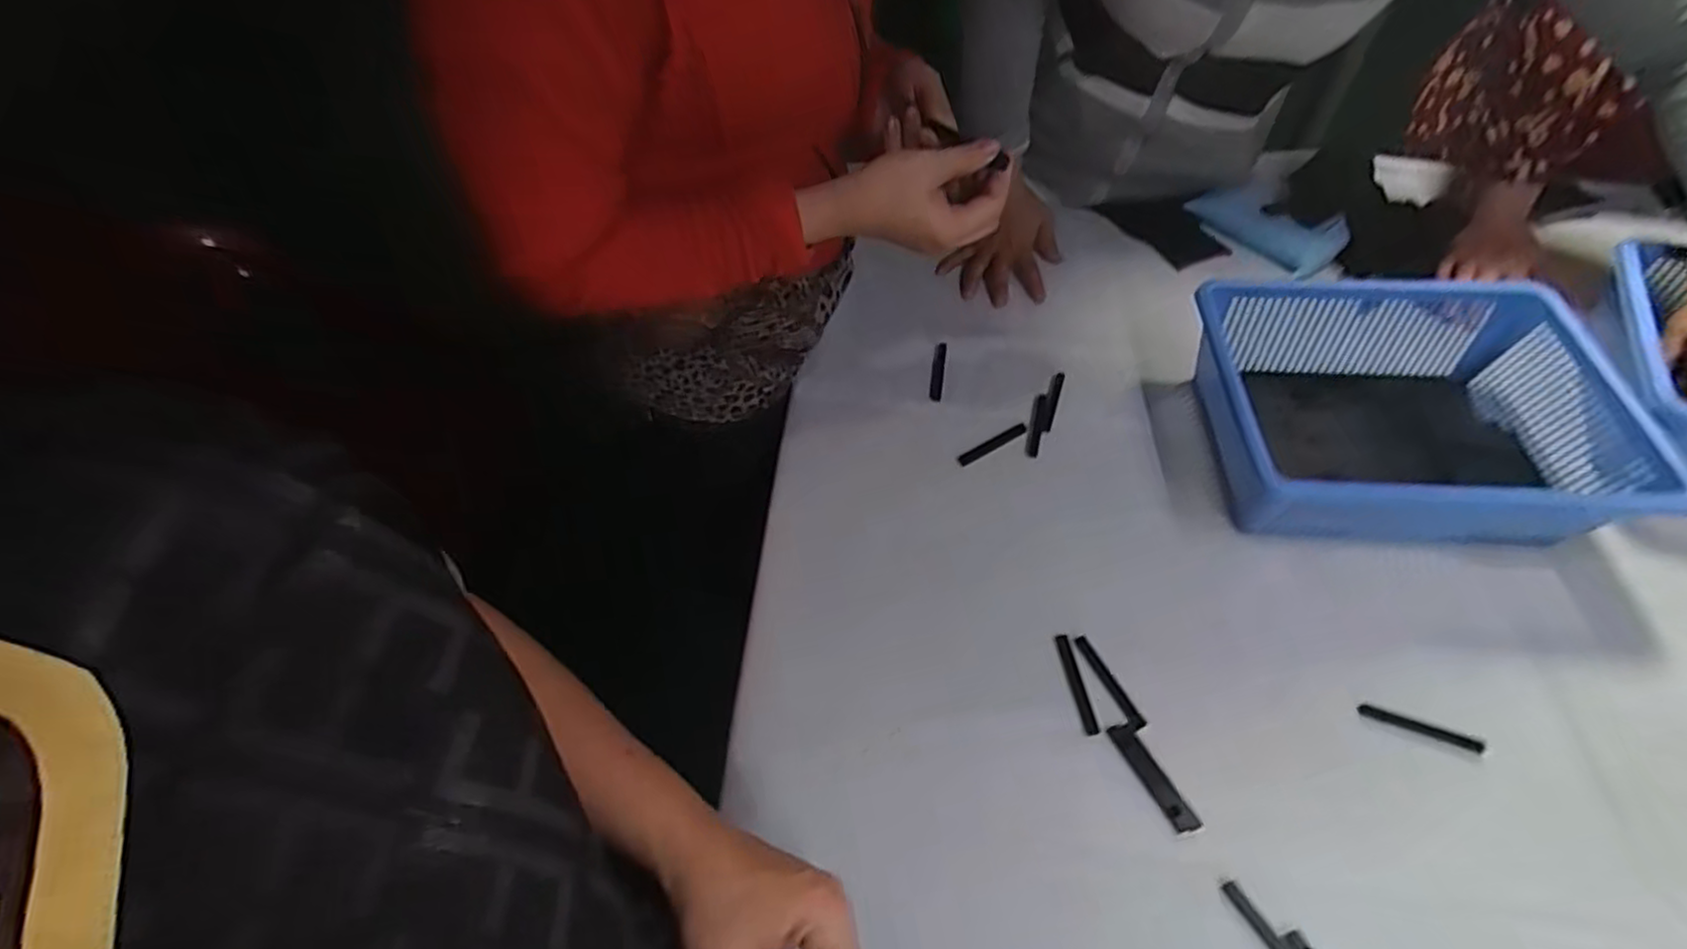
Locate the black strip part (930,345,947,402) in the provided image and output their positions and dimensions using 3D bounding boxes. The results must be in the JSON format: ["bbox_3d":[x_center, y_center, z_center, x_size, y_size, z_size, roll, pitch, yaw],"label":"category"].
[{"bbox_3d":[0.097,-0.103,0.730,0.012,0.007,0.078,6,54,7],"label":"black strip part"}]

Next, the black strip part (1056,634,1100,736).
[{"bbox_3d":[0.172,0.155,0.529,0.010,0.004,0.075,-7,53,-3],"label":"black strip part"}]

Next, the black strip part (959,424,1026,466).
[{"bbox_3d":[0.140,-0.029,0.670,0.074,0.004,0.010,-26,57,-16],"label":"black strip part"}]

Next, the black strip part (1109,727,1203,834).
[{"bbox_3d":[0.213,0.208,0.491,0.017,0.006,0.076,-23,56,-14],"label":"black strip part"}]

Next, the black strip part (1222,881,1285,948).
[{"bbox_3d":[0.262,0.285,0.432,0.009,0.004,0.074,-26,57,-16],"label":"black strip part"}]

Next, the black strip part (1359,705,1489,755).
[{"bbox_3d":[0.409,0.180,0.506,0.078,0.004,0.009,17,56,15],"label":"black strip part"}]

